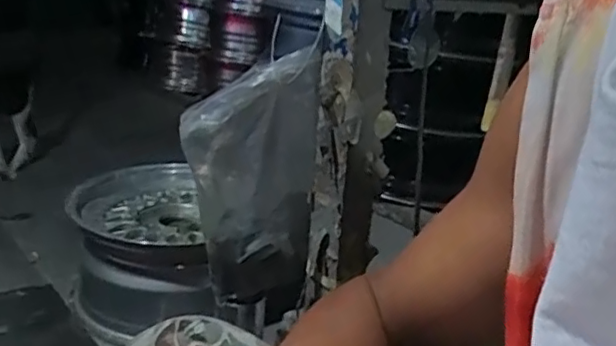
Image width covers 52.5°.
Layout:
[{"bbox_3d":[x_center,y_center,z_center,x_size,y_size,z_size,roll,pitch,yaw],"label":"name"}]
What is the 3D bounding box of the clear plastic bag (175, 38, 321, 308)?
[{"bbox_3d":[-0.069,0.013,0.720,0.146,0.267,0.050,7,18,2],"label":"clear plastic bag"}]

